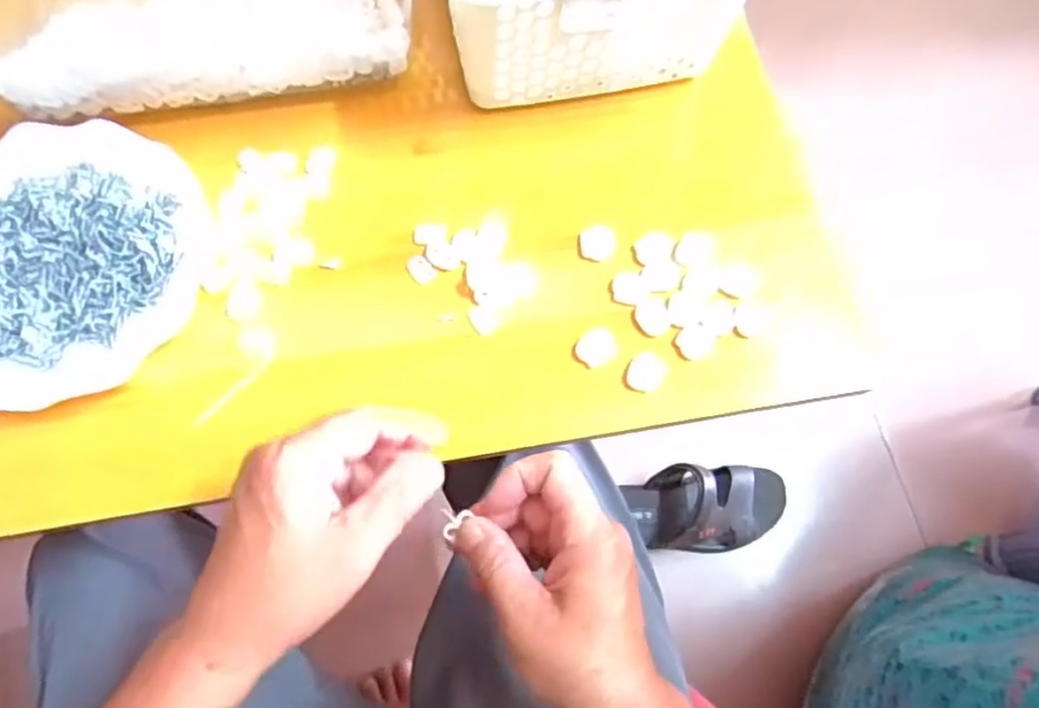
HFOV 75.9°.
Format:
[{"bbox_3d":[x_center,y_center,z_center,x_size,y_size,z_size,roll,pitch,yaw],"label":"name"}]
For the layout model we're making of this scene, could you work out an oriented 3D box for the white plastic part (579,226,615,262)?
[{"bbox_3d":[0.051,-0.073,0.435,0.022,0.004,0.024,10,70,1],"label":"white plastic part"}]

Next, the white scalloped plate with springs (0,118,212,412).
[{"bbox_3d":[-0.283,-0.059,0.405,0.171,0.018,0.182,23,71,6],"label":"white scalloped plate with springs"}]

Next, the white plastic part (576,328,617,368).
[{"bbox_3d":[0.048,-0.005,0.412,0.025,0.004,0.022,-38,76,-14],"label":"white plastic part"}]

